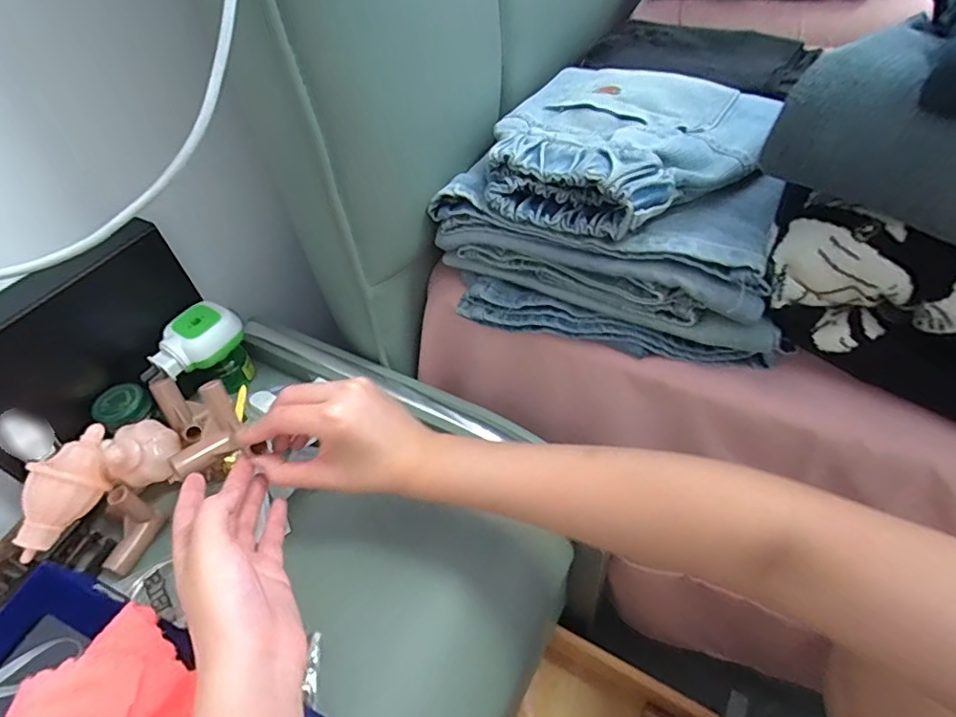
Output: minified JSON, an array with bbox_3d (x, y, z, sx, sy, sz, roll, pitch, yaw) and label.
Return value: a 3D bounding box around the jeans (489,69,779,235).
[{"bbox_3d":[0.114,-0.184,0.413,0.183,0.038,0.251,16,52,20],"label":"jeans"}]

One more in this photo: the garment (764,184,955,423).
[{"bbox_3d":[0.272,-0.011,0.303,0.227,0.100,0.041,37,60,17],"label":"garment"}]

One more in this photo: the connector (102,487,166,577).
[{"bbox_3d":[-0.272,0.134,0.408,0.019,0.052,0.051,9,50,14],"label":"connector"}]

